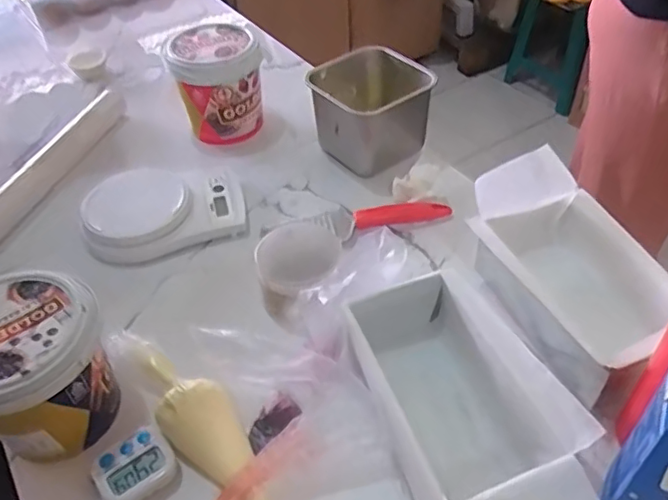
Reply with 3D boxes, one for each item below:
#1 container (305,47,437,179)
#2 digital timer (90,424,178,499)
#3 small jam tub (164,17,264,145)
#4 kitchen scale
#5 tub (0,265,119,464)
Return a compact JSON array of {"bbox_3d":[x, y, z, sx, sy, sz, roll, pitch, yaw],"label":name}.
[{"bbox_3d":[0.047,-0.183,0.797,0.139,0.107,0.122,-21,48,-17],"label":"container"},{"bbox_3d":[-0.170,0.186,0.516,0.064,0.021,0.051,-31,51,-25],"label":"digital timer"},{"bbox_3d":[-0.159,-0.223,0.850,0.125,0.138,0.104,-13,46,-9],"label":"small jam tub"},{"bbox_3d":[-0.209,-0.052,0.740,0.186,0.049,0.124,-19,47,-15],"label":"kitchen scale"},{"bbox_3d":[-0.254,0.107,0.521,0.119,0.126,0.114,-2,45,2],"label":"tub"}]

